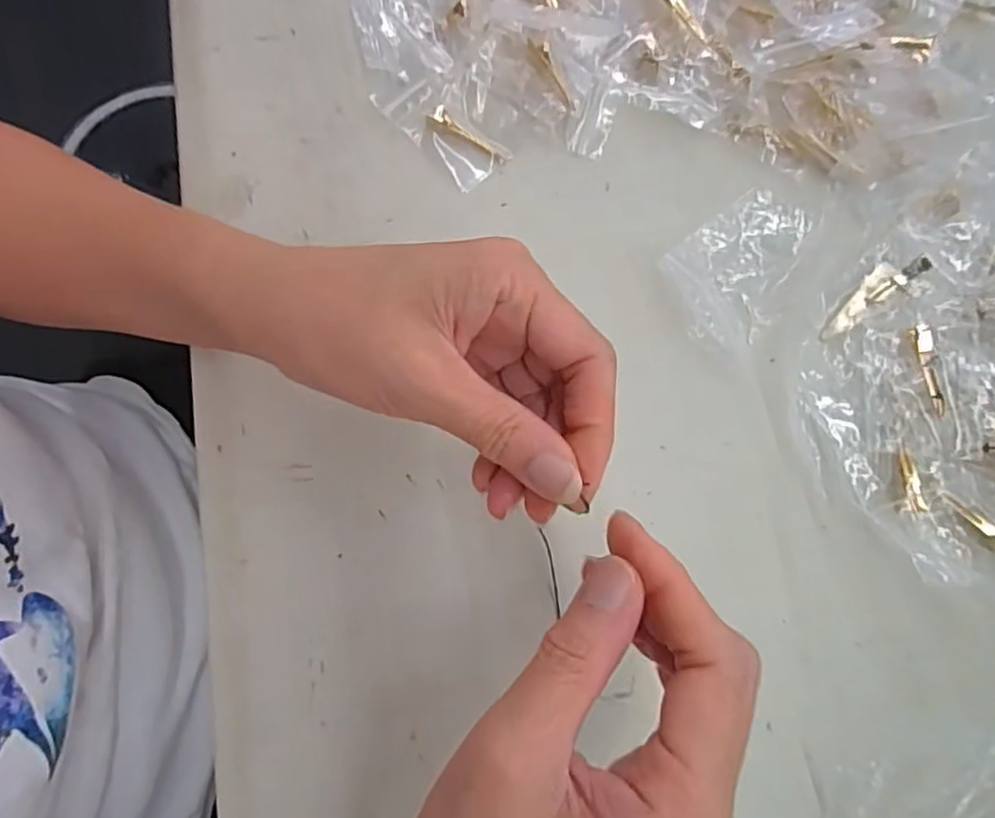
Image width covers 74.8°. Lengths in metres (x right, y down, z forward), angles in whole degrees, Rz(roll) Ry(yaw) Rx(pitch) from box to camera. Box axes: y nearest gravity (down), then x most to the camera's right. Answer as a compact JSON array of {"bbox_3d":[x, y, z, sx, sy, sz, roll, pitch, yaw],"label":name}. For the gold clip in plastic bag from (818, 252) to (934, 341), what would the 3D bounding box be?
[{"bbox_3d":[0.181,-0.056,0.317,0.060,0.006,0.015,-39,80,5],"label":"gold clip in plastic bag"}]

